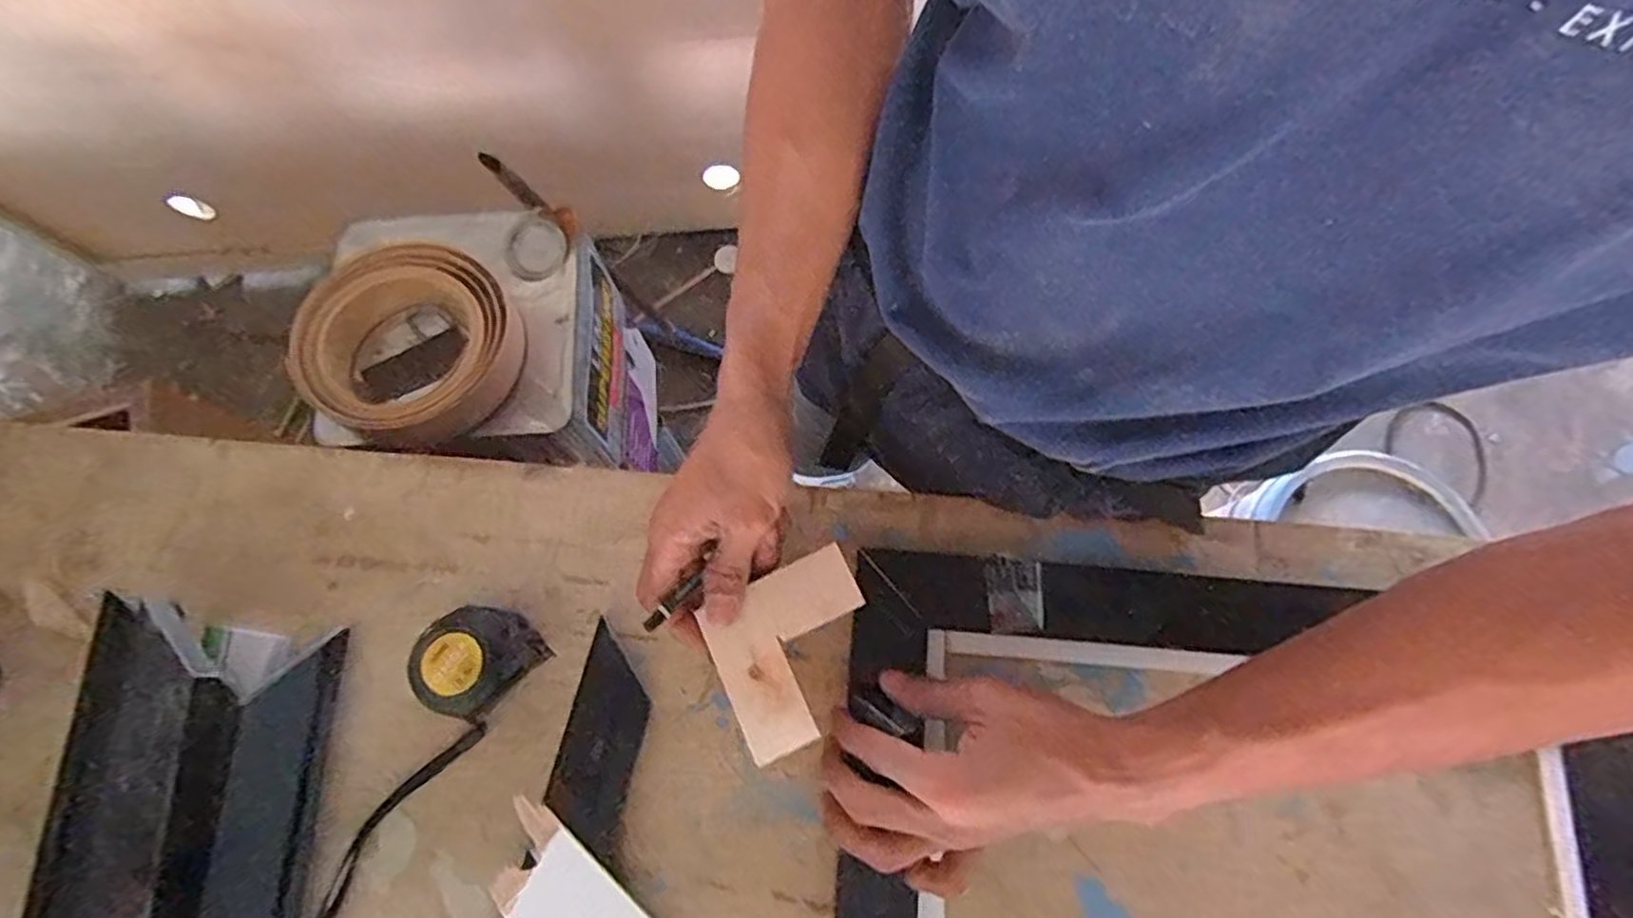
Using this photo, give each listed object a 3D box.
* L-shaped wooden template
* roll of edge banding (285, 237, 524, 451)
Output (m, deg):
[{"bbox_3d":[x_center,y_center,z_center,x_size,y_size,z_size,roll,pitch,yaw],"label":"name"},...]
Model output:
[{"bbox_3d":[-0.011,0.106,0.402,0.089,0.004,0.089,-25,73,-6],"label":"L-shaped wooden template"},{"bbox_3d":[-0.362,-0.105,0.647,0.183,0.054,0.173,0,74,1],"label":"roll of edge banding"}]

